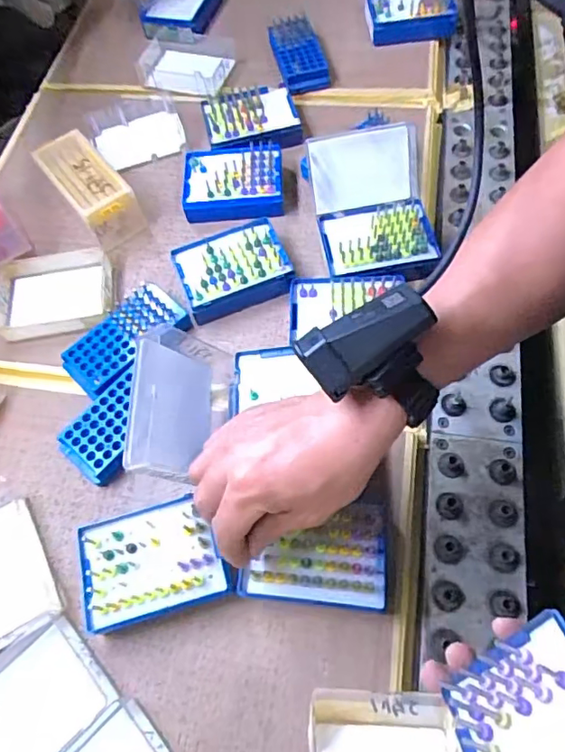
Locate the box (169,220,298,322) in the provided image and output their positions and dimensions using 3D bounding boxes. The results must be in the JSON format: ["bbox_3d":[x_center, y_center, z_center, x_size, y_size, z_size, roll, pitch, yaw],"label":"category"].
[{"bbox_3d":[-0.049,-0.104,0.527,0.103,0.028,0.086,-20,63,-5],"label":"box"}]

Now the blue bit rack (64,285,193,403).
[{"bbox_3d":[-0.144,-0.035,0.498,0.058,0.033,0.118,41,73,21],"label":"blue bit rack"}]

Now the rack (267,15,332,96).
[{"bbox_3d":[0.021,-0.402,0.674,0.057,0.030,0.122,-12,63,-1],"label":"rack"}]

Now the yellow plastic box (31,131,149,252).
[{"bbox_3d":[-0.206,-0.199,0.576,0.056,0.055,0.129,-36,66,-13],"label":"yellow plastic box"}]

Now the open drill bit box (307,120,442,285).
[{"bbox_3d":[0.088,-0.164,0.524,0.109,0.075,0.147,-9,63,0],"label":"open drill bit box"}]

